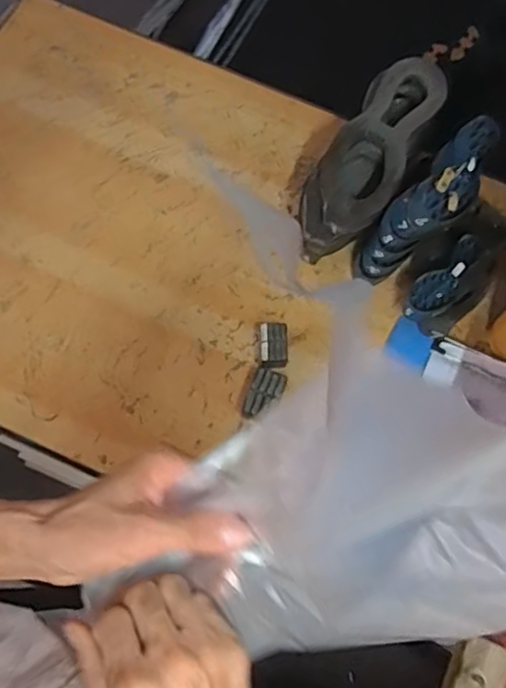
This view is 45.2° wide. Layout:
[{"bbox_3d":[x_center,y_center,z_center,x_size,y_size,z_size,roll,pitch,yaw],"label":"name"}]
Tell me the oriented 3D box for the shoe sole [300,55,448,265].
[{"bbox_3d":[0.146,-0.234,0.761,0.101,0.075,0.274,31,71,8],"label":"shoe sole"}]

